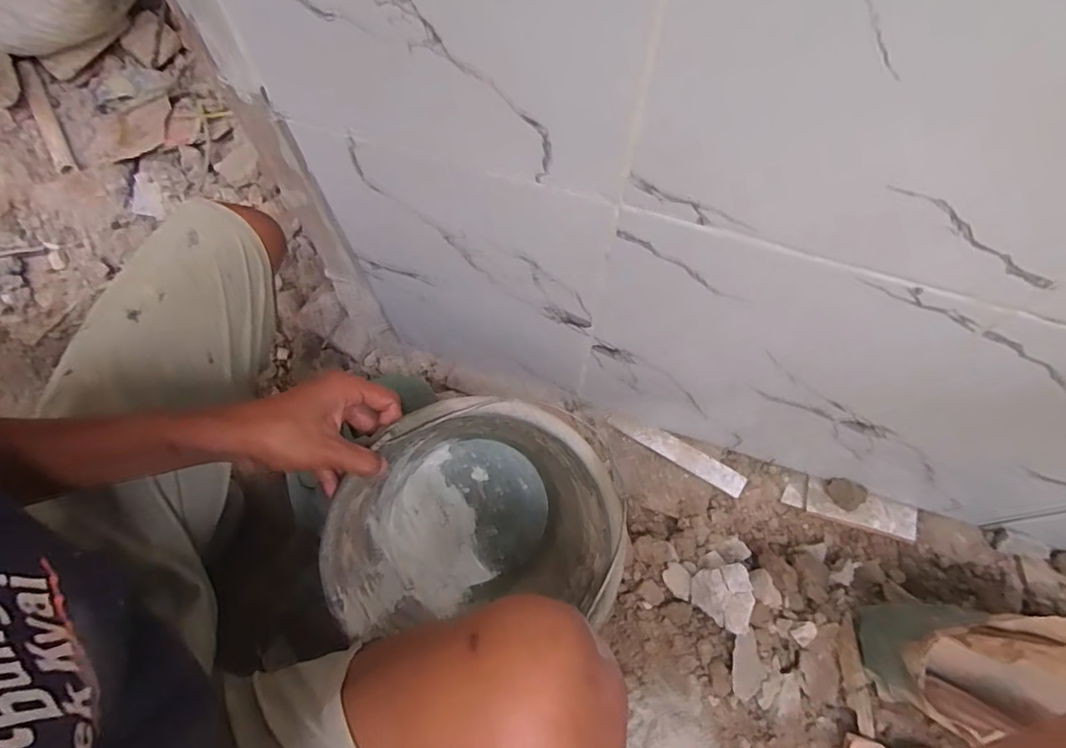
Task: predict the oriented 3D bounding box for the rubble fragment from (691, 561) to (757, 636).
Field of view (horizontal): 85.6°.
[{"bbox_3d":[0.210,0.246,0.631,0.064,0.013,0.070,-11,53,14],"label":"rubble fragment"}]

